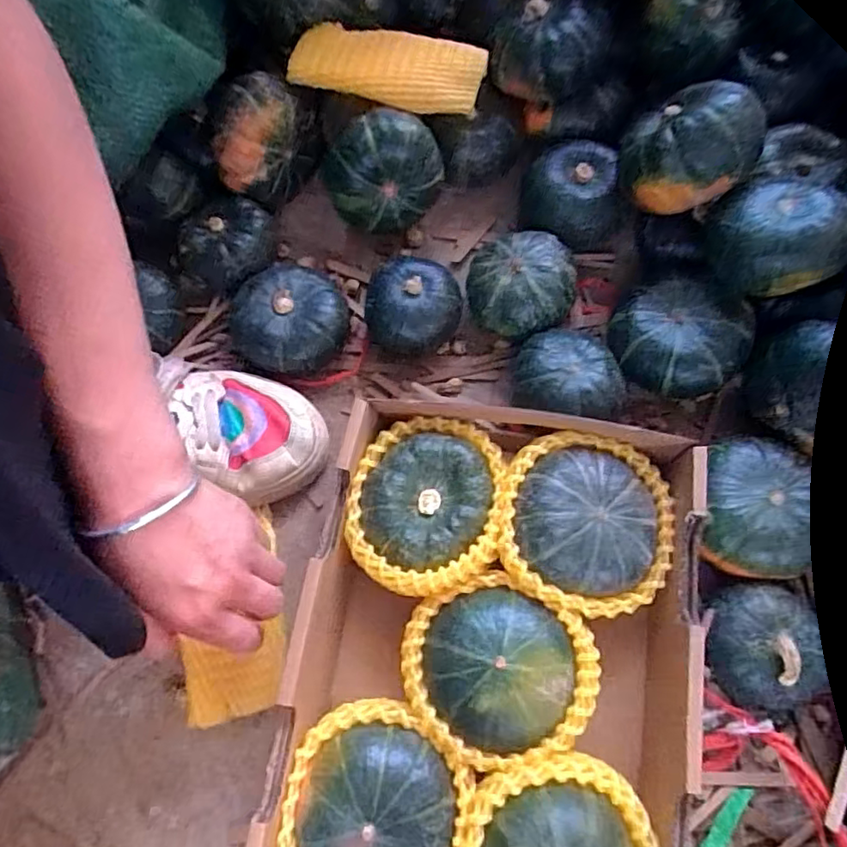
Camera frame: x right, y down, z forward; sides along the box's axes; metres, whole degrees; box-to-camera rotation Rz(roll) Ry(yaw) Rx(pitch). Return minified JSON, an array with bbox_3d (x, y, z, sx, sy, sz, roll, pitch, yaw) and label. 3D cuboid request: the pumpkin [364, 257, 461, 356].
[{"bbox_3d":[-0.009,-0.092,0.451,0.073,0.044,0.071,-7,71,0],"label":"pumpkin"}]

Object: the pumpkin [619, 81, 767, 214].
[{"bbox_3d":[0.180,-0.183,0.406,0.074,0.085,0.070,-2,71,2],"label":"pumpkin"}]

